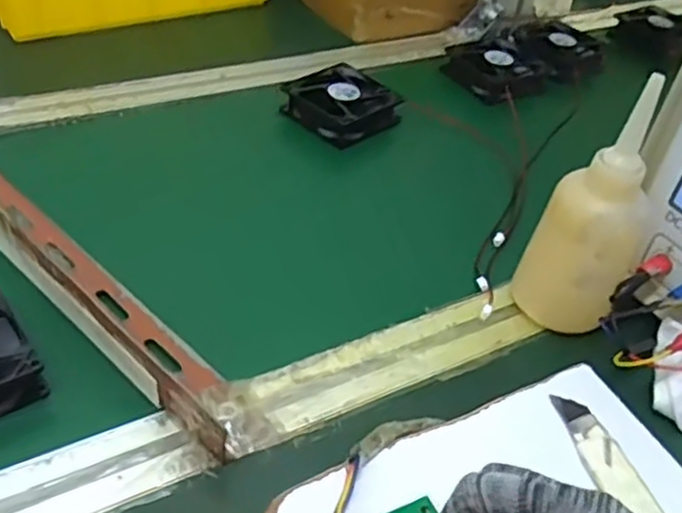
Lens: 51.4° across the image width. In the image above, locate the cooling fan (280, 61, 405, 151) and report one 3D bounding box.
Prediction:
[{"bbox_3d":[-0.001,-0.136,0.624,0.082,0.027,0.076,36,48,28],"label":"cooling fan"}]

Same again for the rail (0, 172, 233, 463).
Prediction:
[{"bbox_3d":[-0.189,-0.010,0.444,0.383,0.034,0.050,36,48,28],"label":"rail"}]

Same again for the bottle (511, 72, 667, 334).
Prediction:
[{"bbox_3d":[0.155,-0.025,0.427,0.062,0.148,0.070,29,45,22],"label":"bottle"}]

